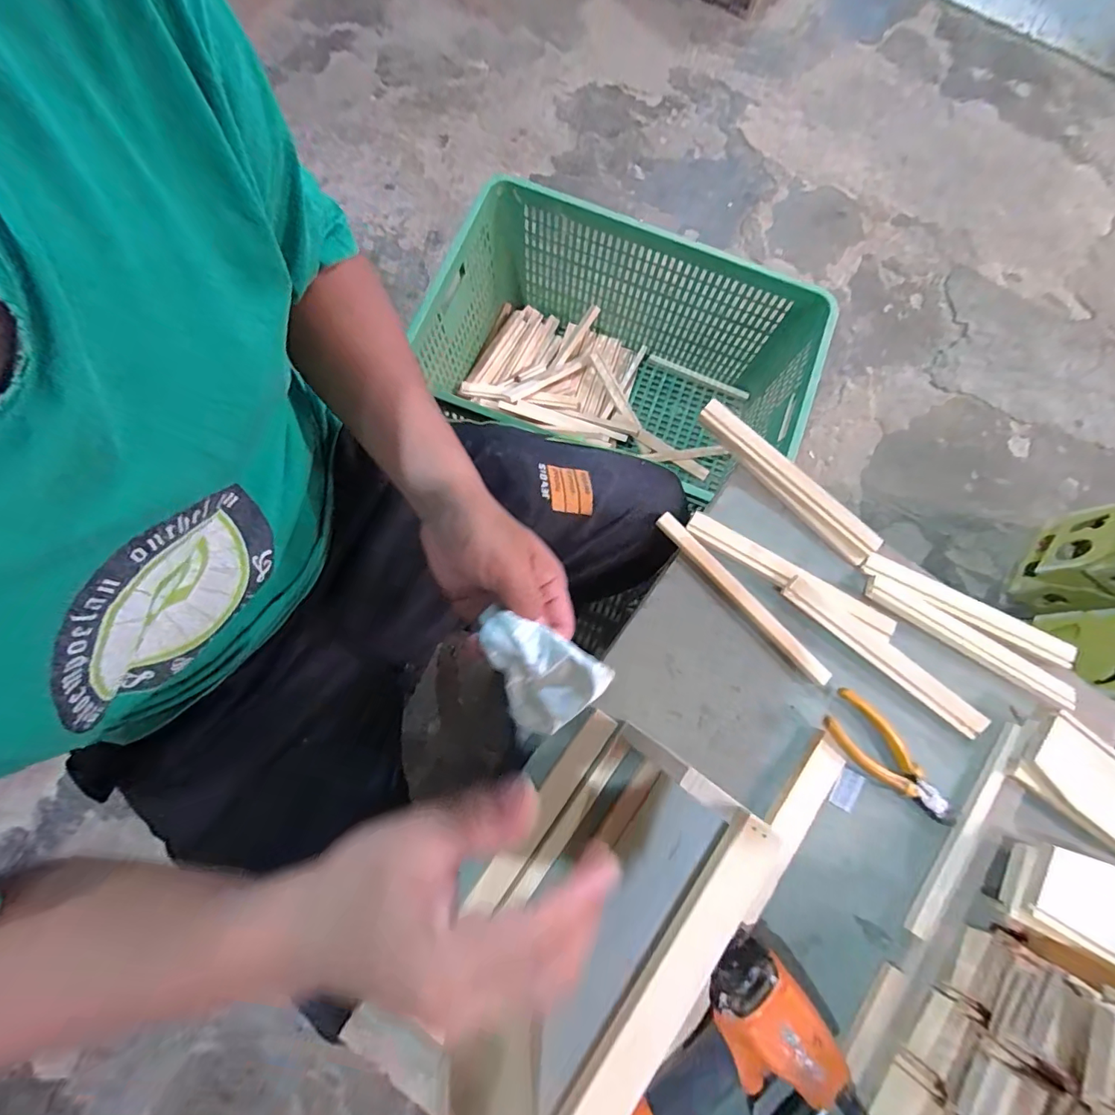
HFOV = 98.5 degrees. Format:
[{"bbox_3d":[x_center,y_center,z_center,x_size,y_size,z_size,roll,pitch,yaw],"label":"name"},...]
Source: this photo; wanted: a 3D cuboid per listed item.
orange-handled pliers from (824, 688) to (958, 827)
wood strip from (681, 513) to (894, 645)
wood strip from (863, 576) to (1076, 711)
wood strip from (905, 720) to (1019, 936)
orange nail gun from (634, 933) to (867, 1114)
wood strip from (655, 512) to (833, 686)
[{"bbox_3d":[0.323,0.195,0.457,0.150,0.025,0.055,40,80,6],"label":"orange-handled pliers"},{"bbox_3d":[0.237,0.019,0.492,0.226,0.009,0.026,30,79,4],"label":"wood strip"},{"bbox_3d":[0.415,0.084,0.484,0.219,0.010,0.027,31,79,4],"label":"wood strip"},{"bbox_3d":[0.382,0.253,0.447,0.019,0.014,0.211,33,79,5],"label":"wood strip"},{"bbox_3d":[0.135,0.452,0.373,0.167,0.066,0.247,41,80,6],"label":"orange nail gun"},{"bbox_3d":[0.186,0.039,0.488,0.017,0.009,0.225,-43,83,-9],"label":"wood strip"}]

